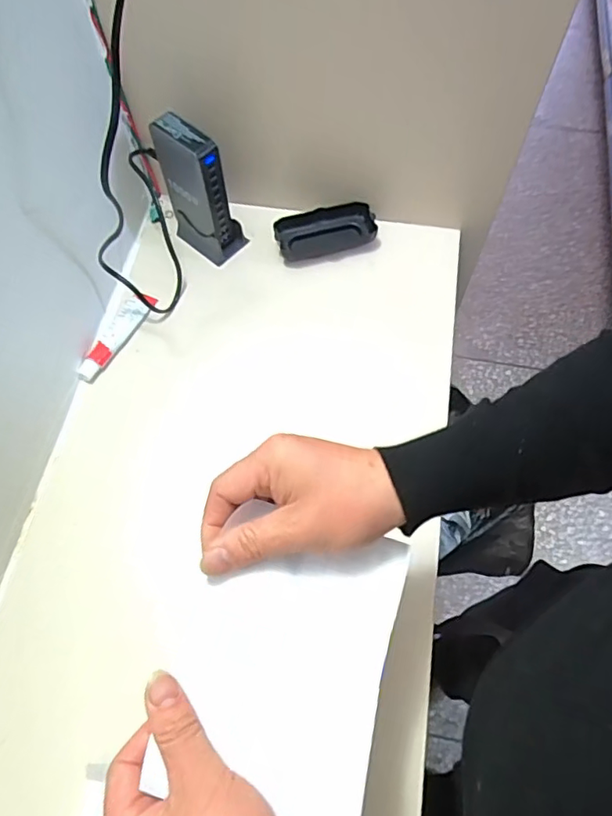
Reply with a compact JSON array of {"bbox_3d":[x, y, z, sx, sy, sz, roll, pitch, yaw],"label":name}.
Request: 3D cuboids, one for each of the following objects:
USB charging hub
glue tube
[{"bbox_3d":[-0.114,-0.222,0.567,0.079,0.134,0.040,34,69,16],"label":"USB charging hub"},{"bbox_3d":[-0.193,-0.078,0.563,0.034,0.013,0.112,23,67,11],"label":"glue tube"}]

